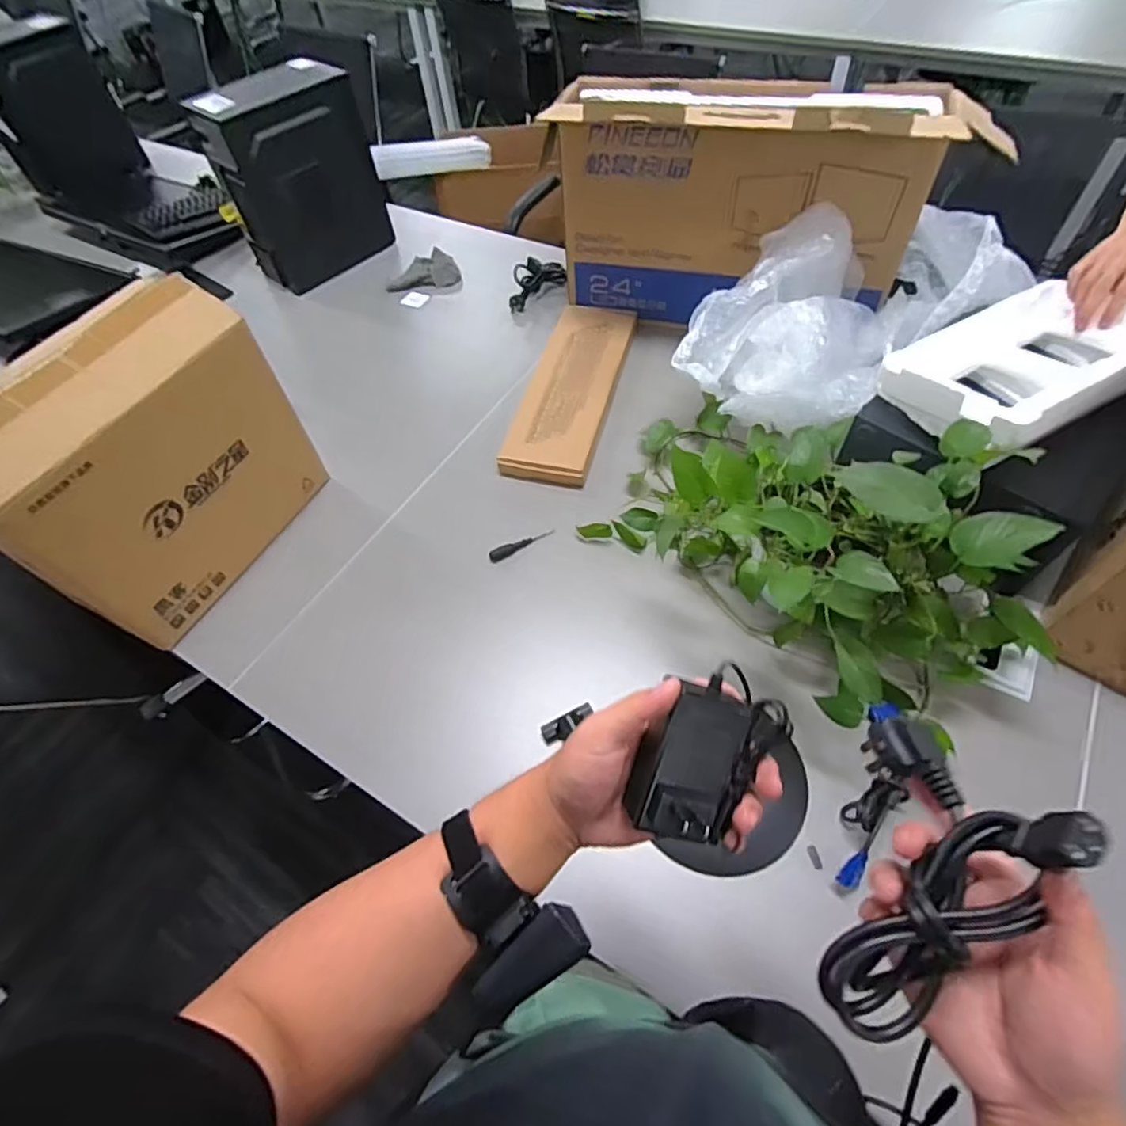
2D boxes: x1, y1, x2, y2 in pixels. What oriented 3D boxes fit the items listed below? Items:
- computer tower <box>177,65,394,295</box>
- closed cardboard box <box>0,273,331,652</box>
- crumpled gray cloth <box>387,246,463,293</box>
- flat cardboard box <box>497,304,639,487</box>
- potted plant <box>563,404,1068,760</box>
[{"bbox_3d":[-0.585,-0.851,1.336,0.289,0.344,0.196,-40,62,-20],"label":"computer tower"},{"bbox_3d":[-0.567,-0.134,0.837,0.141,0.342,0.381,22,60,18],"label":"closed cardboard box"},{"bbox_3d":[-0.314,-0.686,1.399,0.162,0.028,0.132,2,56,6],"label":"crumpled gray cloth"},{"bbox_3d":[0.016,-0.338,1.122,0.166,0.030,0.467,11,58,12],"label":"flat cardboard box"},{"bbox_3d":[0.306,-0.064,0.769,0.552,0.292,0.364,35,65,24],"label":"potted plant"}]

